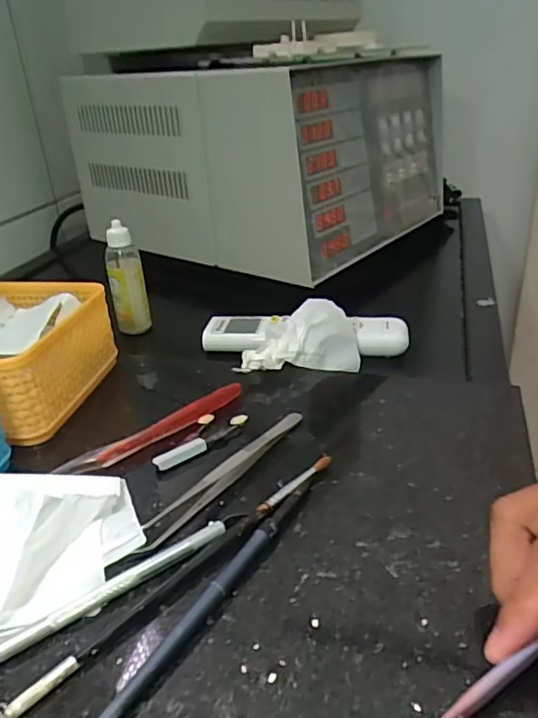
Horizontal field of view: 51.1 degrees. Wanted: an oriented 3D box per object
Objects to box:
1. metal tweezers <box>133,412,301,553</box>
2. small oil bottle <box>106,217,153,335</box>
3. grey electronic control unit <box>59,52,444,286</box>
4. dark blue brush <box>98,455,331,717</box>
[{"bbox_3d":[-0.021,0.062,0.321,0.010,0.014,0.134,15,33,31],"label":"metal tweezers"},{"bbox_3d":[-0.133,-0.075,0.527,0.032,0.103,0.030,-10,28,-12],"label":"small oil bottle"},{"bbox_3d":[0.011,-0.258,0.704,0.322,0.190,0.388,19,35,35],"label":"grey electronic control unit"},{"bbox_3d":[-0.021,0.099,0.260,0.014,0.010,0.186,14,32,30],"label":"dark blue brush"}]

